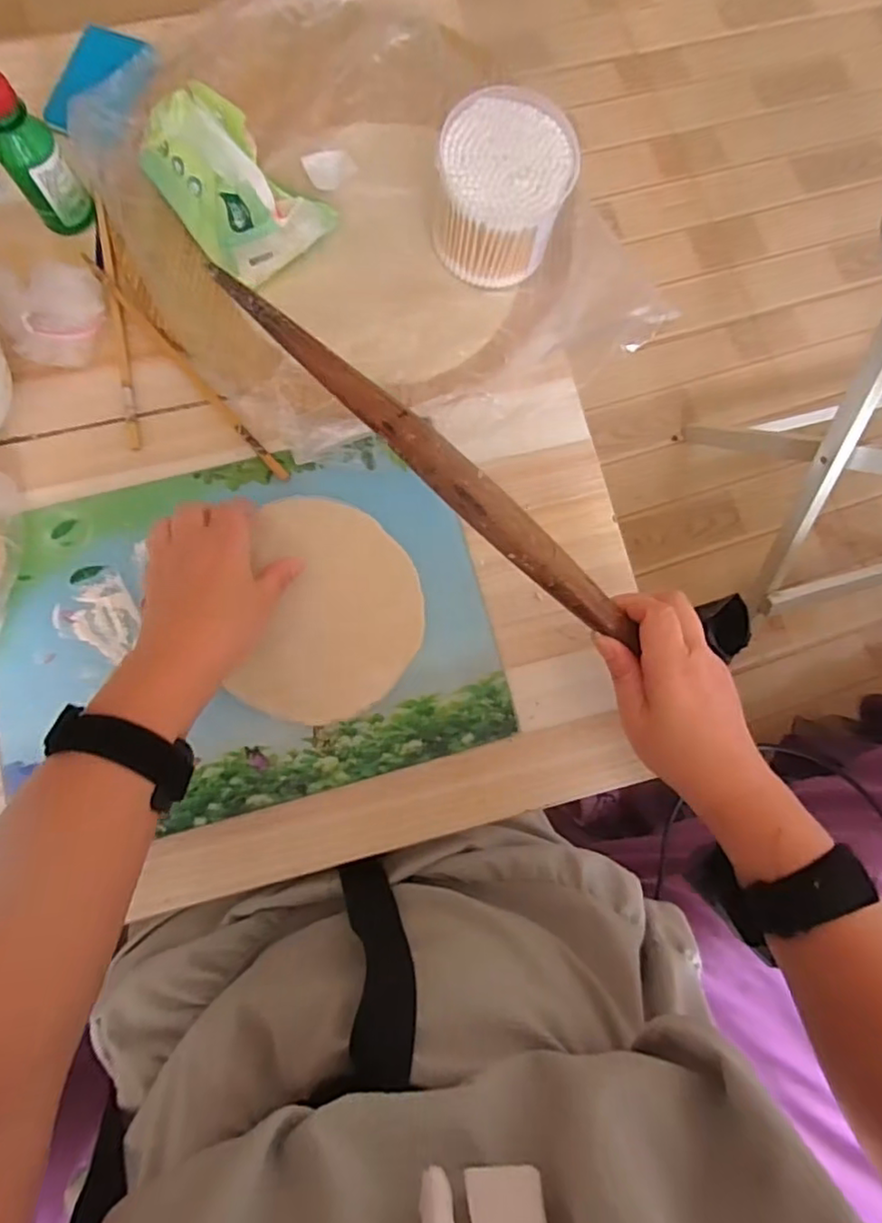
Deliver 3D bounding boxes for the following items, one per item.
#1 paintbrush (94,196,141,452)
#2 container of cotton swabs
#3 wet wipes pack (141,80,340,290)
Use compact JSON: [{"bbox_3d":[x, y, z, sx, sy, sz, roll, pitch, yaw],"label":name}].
[{"bbox_3d":[-0.246,-0.220,0.474,0.009,0.012,0.200,-10,81,-7],"label":"paintbrush"},{"bbox_3d":[0.044,-0.305,0.455,0.093,0.074,0.100,8,80,-2],"label":"container of cotton swabs"},{"bbox_3d":[-0.148,-0.313,0.448,0.090,0.058,0.127,-38,85,-9],"label":"wet wipes pack"}]

